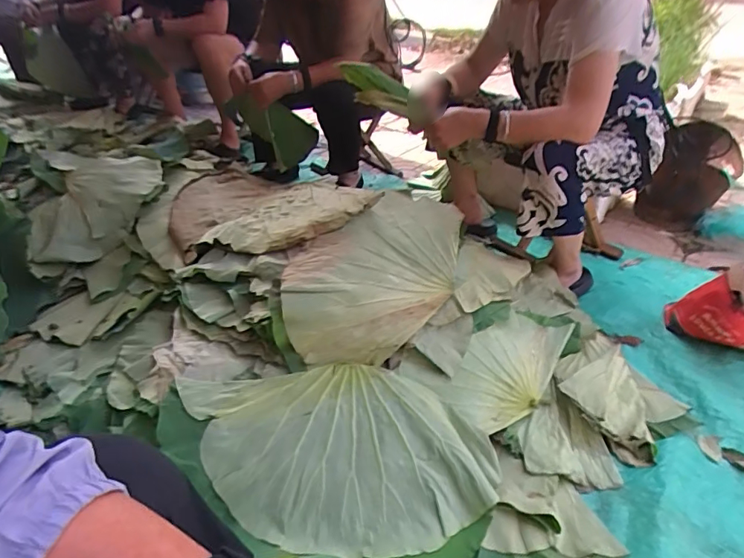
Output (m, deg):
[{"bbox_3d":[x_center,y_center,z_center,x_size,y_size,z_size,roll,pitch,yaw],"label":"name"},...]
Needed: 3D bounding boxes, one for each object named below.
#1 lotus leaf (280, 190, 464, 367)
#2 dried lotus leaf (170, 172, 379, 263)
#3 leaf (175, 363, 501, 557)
[{"bbox_3d":[0.009,-0.018,1.126,0.347,0.190,0.486,8,33,9],"label":"lotus leaf"},{"bbox_3d":[-0.315,-0.173,1.344,0.689,0.122,0.385,16,37,42],"label":"dried lotus leaf"},{"bbox_3d":[-0.053,0.312,0.890,0.526,0.057,0.348,-11,63,-6],"label":"leaf"}]

